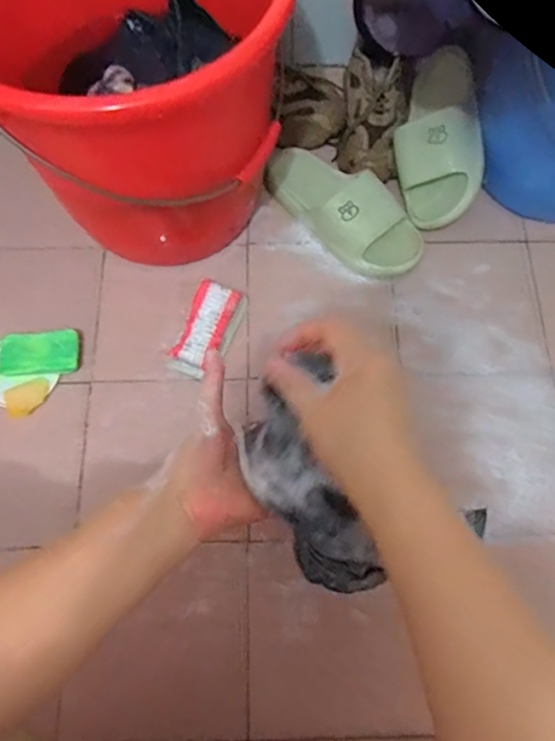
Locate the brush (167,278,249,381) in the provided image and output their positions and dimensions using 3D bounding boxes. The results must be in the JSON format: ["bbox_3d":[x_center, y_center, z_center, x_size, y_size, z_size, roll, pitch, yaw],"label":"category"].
[{"bbox_3d":[-0.091,-0.052,0.690,0.065,0.036,0.130,21,72,6],"label":"brush"}]

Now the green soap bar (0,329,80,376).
[{"bbox_3d":[-0.306,-0.022,0.671,0.097,0.028,0.051,-8,72,-3],"label":"green soap bar"}]

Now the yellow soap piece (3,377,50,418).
[{"bbox_3d":[-0.315,0.034,0.662,0.055,0.008,0.038,-27,74,-9],"label":"yellow soap piece"}]

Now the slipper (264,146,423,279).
[{"bbox_3d":[0.088,-0.231,0.727,0.255,0.069,0.104,43,76,13],"label":"slipper"}]

